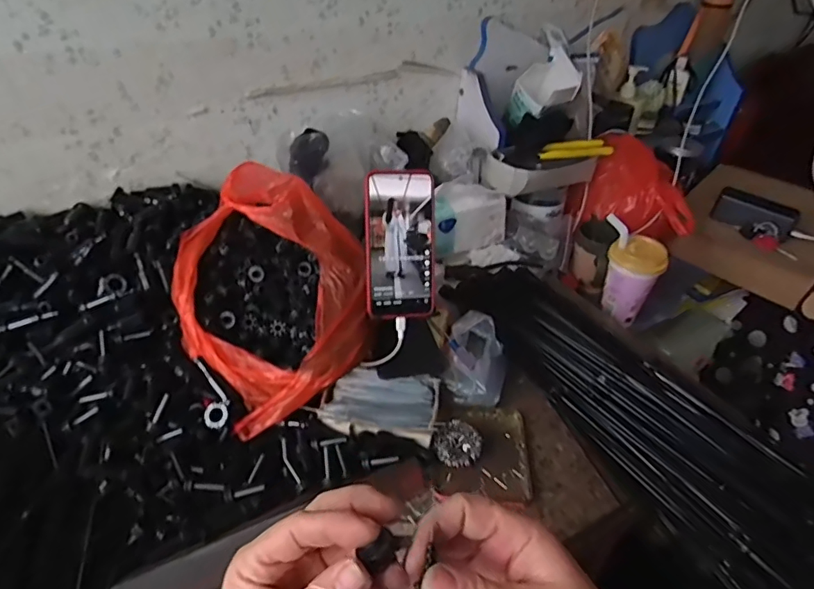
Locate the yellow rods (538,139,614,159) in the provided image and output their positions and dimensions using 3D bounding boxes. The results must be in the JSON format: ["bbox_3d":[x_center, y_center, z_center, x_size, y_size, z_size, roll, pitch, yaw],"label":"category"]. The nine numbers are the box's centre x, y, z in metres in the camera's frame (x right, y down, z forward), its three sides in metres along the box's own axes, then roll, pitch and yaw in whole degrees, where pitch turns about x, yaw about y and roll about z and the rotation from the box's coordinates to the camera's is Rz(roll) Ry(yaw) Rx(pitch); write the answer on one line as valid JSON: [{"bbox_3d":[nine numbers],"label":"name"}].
[{"bbox_3d":[0.294,-0.253,0.896,0.128,0.027,0.022,-5,37,-4],"label":"yellow rods"}]

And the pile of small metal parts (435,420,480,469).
[{"bbox_3d":[0.056,0.164,0.563,0.048,0.020,0.054,8,38,12],"label":"pile of small metal parts"}]

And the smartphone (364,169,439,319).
[{"bbox_3d":[-0.006,-0.055,0.578,0.081,0.162,0.008,-4,11,-12],"label":"smartphone"}]

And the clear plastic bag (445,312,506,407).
[{"bbox_3d":[0.087,0.084,0.641,0.069,0.058,0.124,5,37,9],"label":"clear plastic bag"}]

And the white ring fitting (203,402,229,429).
[{"bbox_3d":[-0.189,0.120,0.511,0.024,0.005,0.025,-29,81,-11],"label":"white ring fitting"}]

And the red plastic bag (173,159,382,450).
[{"bbox_3d":[-0.152,-0.011,0.585,0.208,0.158,0.243,-17,40,-20],"label":"red plastic bag"}]

